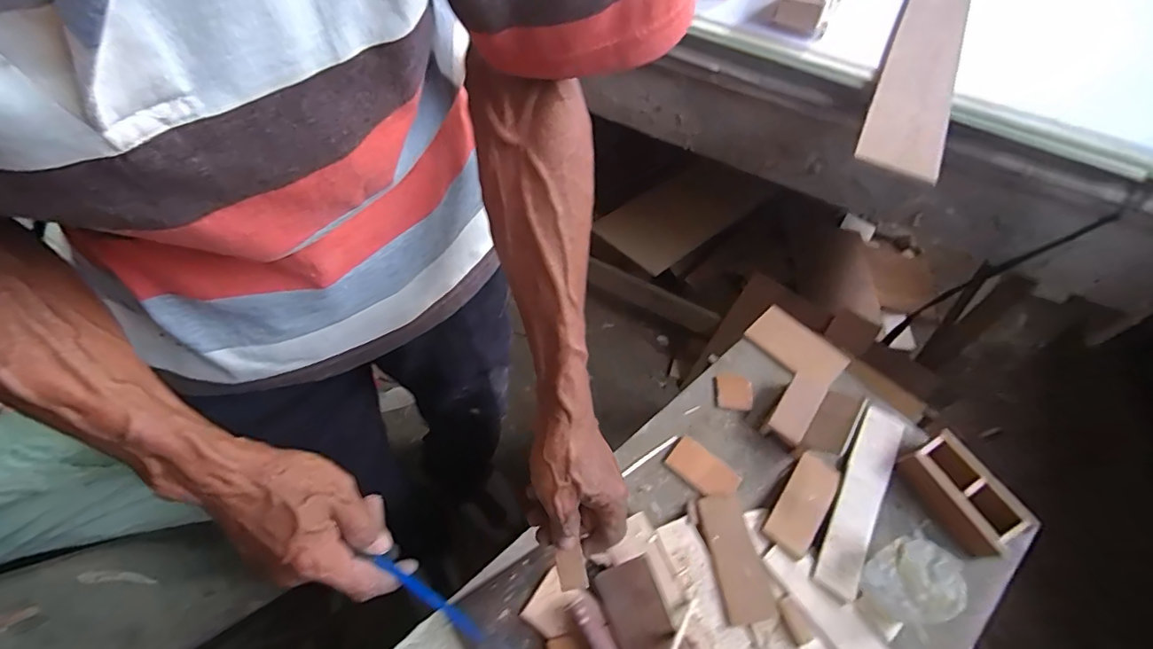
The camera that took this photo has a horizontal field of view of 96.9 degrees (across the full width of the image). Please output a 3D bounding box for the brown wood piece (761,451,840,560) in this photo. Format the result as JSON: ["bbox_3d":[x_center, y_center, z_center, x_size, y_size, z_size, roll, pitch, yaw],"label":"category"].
[{"bbox_3d":[0.231,0.181,0.518,0.045,0.017,0.115,37,63,18],"label":"brown wood piece"}]

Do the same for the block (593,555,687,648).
[{"bbox_3d":[0.060,0.263,0.439,0.050,0.015,0.111,-26,65,6],"label":"block"}]

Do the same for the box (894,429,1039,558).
[{"bbox_3d":[0.397,0.174,0.528,0.062,0.045,0.111,-24,62,-18],"label":"box"}]

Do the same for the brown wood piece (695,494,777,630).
[{"bbox_3d":[0.150,0.222,0.490,0.045,0.006,0.111,-6,58,-8],"label":"brown wood piece"}]

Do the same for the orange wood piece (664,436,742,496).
[{"bbox_3d":[0.132,0.152,0.536,0.071,0.008,0.039,38,63,19],"label":"orange wood piece"}]

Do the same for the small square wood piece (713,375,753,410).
[{"bbox_3d":[0.182,0.078,0.593,0.044,0.008,0.043,9,58,2],"label":"small square wood piece"}]

